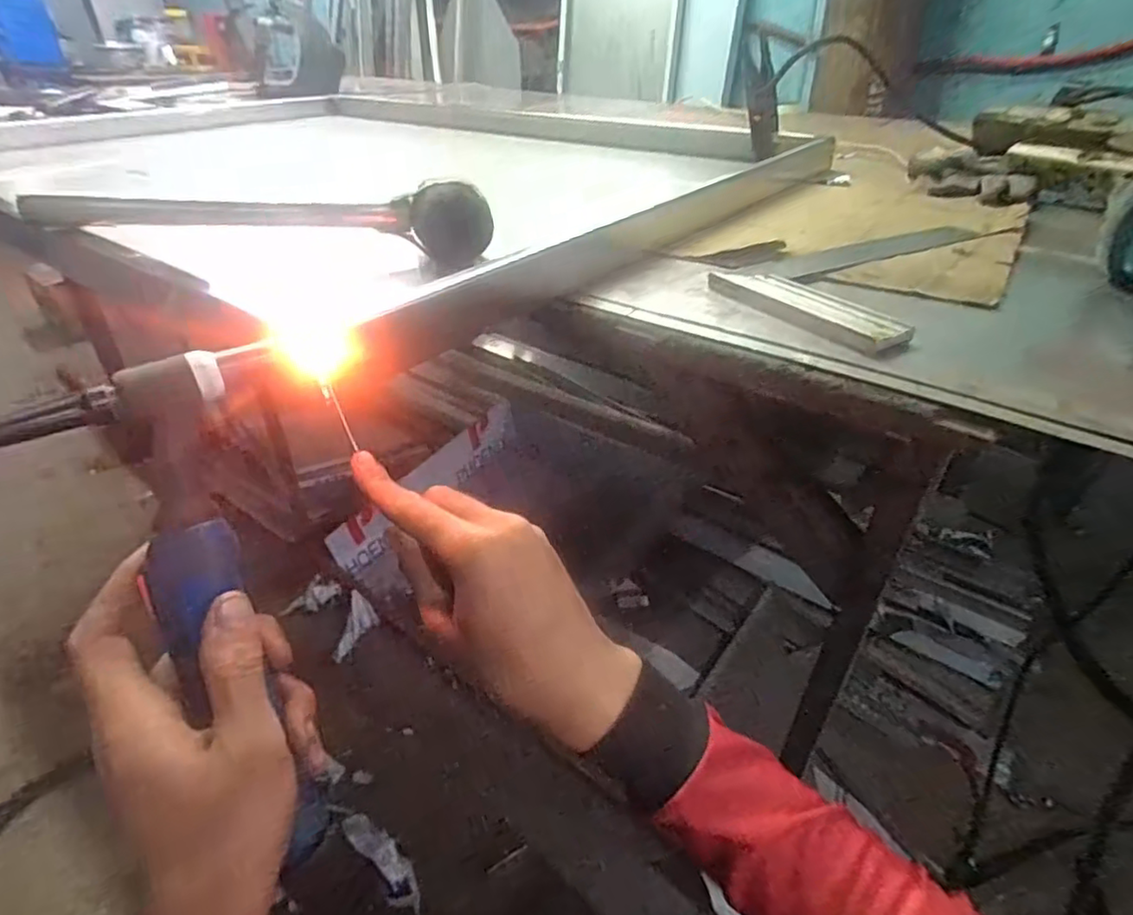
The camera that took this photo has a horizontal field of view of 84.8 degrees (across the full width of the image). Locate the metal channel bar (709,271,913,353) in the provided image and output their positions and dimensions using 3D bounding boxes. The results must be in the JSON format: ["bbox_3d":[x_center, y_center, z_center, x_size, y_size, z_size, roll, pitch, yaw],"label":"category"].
[{"bbox_3d":[0.162,-0.106,0.429,0.036,0.013,0.152,-18,39,-25],"label":"metal channel bar"}]

